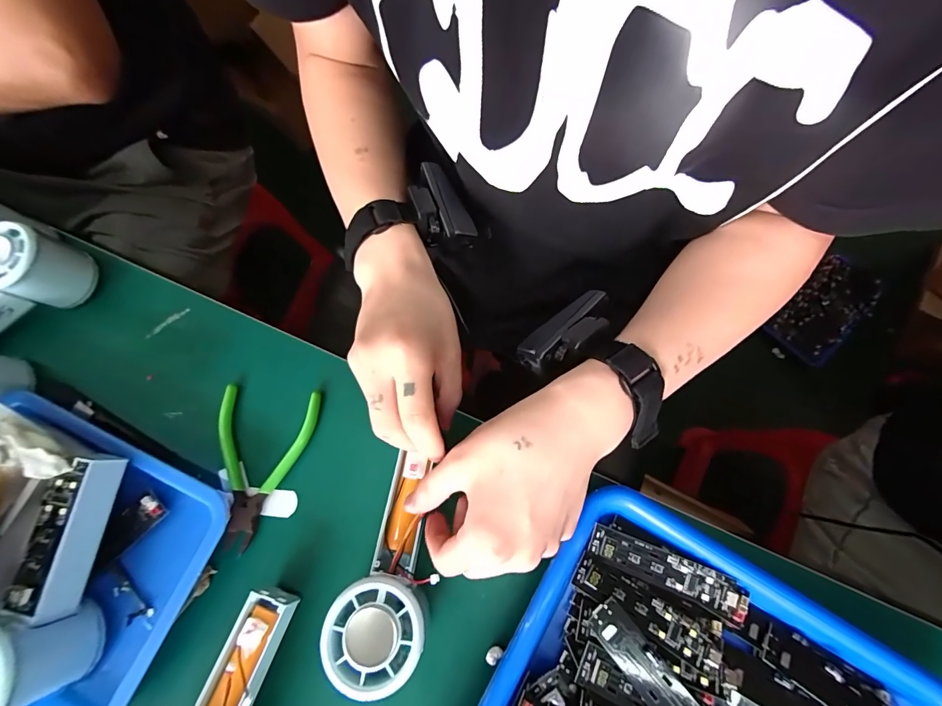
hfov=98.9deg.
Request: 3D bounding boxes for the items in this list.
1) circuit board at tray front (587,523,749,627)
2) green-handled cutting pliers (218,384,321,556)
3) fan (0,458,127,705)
[{"bbox_3d":[0.129,0.143,0.267,0.098,0.010,0.024,24,75,9],"label":"circuit board at tray front"},{"bbox_3d":[-0.163,0.087,0.312,0.075,0.012,0.118,1,73,2],"label":"green-handled cutting pliers"},{"bbox_3d":[-0.275,0.146,0.267,0.052,0.067,0.144,2,73,3],"label":"fan"}]

